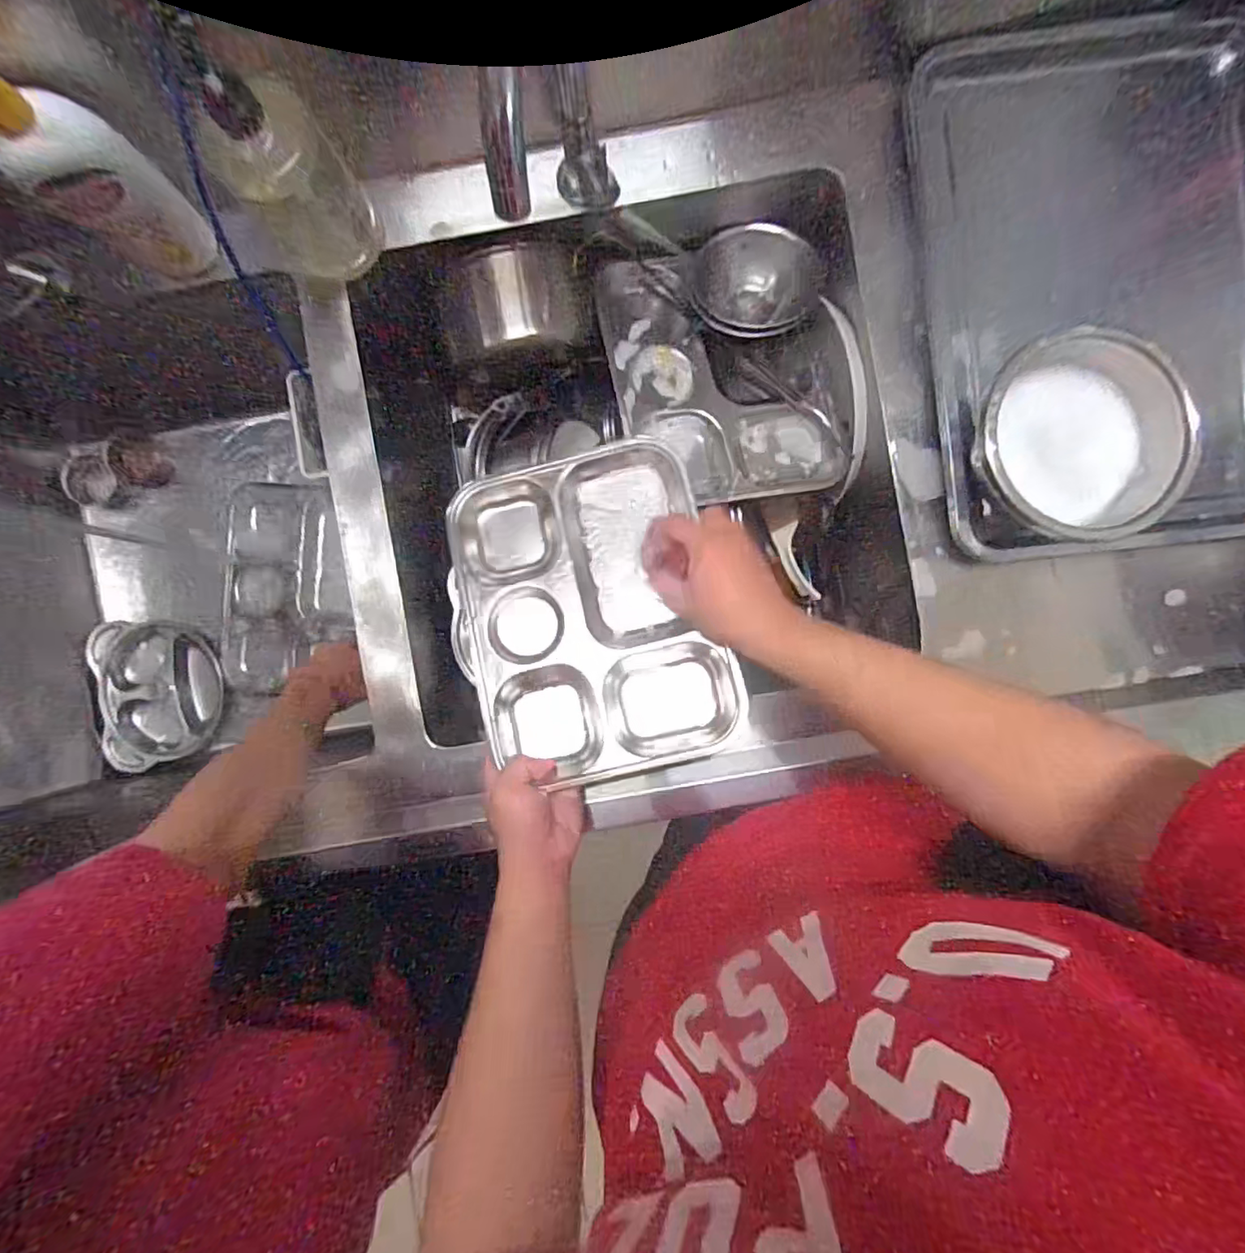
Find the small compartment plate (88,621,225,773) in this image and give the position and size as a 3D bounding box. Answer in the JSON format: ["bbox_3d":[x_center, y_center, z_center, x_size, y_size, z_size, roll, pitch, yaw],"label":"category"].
[{"bbox_3d":[-0.669,0.091,0.843,0.167,0.029,0.206,-12,90,1],"label":"small compartment plate"}]

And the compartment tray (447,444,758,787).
[{"bbox_3d":[-0.030,-0.015,0.546,0.226,0.030,0.300,-13,79,1],"label":"compartment tray"}]

